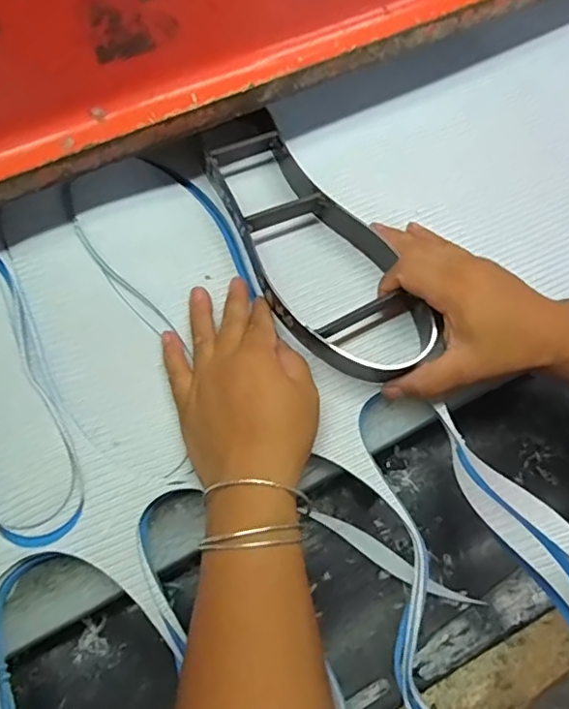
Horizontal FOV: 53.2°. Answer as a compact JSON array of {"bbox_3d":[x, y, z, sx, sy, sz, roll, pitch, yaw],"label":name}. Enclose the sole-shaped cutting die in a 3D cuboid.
[{"bbox_3d":[0.020,-0.083,0.421,0.103,0.048,0.235,-28,74,-13],"label":"sole-shaped cutting die"}]

